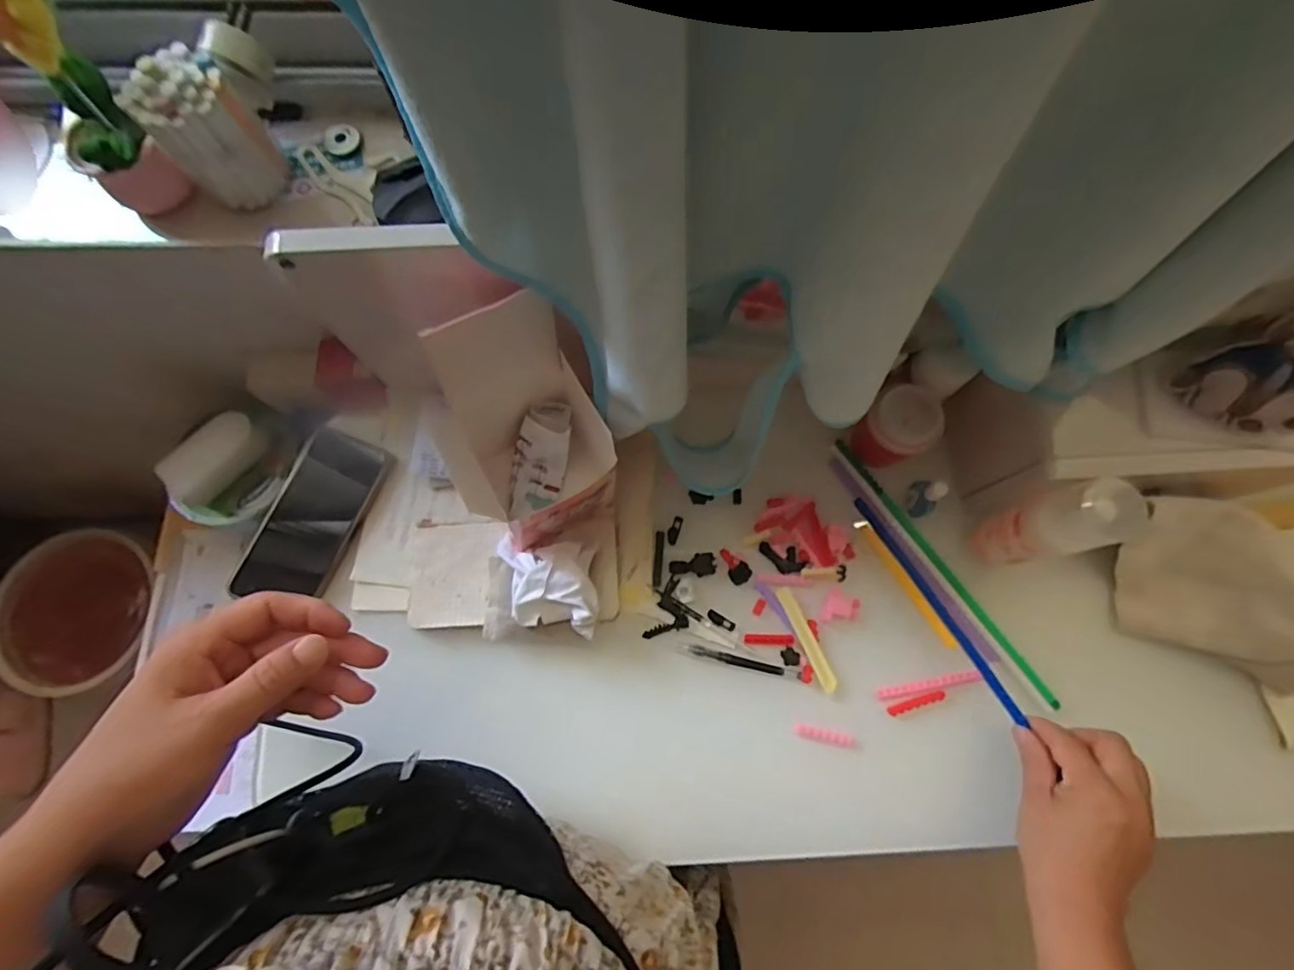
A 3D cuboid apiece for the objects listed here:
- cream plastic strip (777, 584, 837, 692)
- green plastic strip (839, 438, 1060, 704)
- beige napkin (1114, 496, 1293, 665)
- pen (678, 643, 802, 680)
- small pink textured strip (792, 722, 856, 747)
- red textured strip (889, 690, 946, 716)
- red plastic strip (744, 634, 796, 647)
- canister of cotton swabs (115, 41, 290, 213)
[{"bbox_3d":[0.133,0.129,0.486,0.014,0.004,0.091,-24,76,-7],"label":"cream plastic strip"},{"bbox_3d":[0.254,0.071,0.504,0.012,0.006,0.273,-34,78,-9],"label":"green plastic strip"},{"bbox_3d":[0.473,0.081,0.467,0.144,0.080,0.107,18,76,4],"label":"beige napkin"},{"bbox_3d":[0.077,0.147,0.482,0.102,0.004,0.009,14,75,3],"label":"pen"},{"bbox_3d":[0.144,0.204,0.472,0.048,0.004,0.011,13,75,3],"label":"small pink textured strip"},{"bbox_3d":[0.222,0.180,0.477,0.047,0.006,0.009,-14,76,-4],"label":"red textured strip"},{"bbox_3d":[0.103,0.130,0.486,0.041,0.004,0.010,3,75,0],"label":"red plastic strip"},{"bbox_3d":[-0.282,-0.228,0.370,0.058,0.076,0.066,-43,79,-11],"label":"canister of cotton swabs"}]

